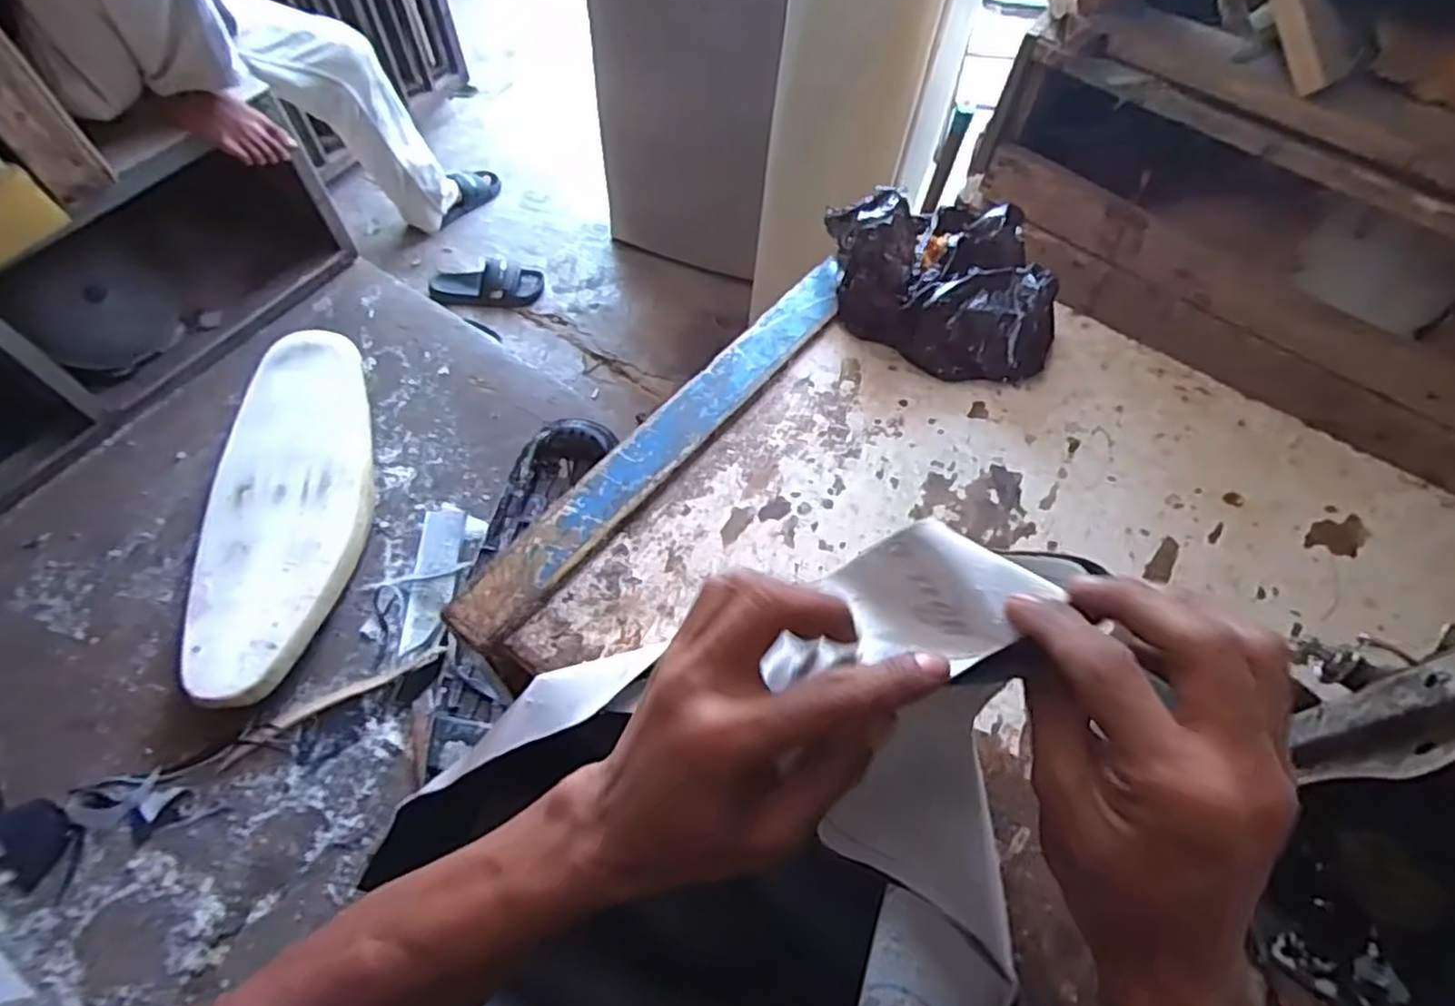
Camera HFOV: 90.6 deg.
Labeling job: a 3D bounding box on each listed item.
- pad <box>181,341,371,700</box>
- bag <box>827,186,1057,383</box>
[{"bbox_3d":[-0.786,0.002,1.287,0.249,0.081,0.712,-6,62,-5],"label":"pad"},{"bbox_3d":[0.202,-0.208,0.651,0.197,0.089,0.177,1,62,-1],"label":"bag"}]

